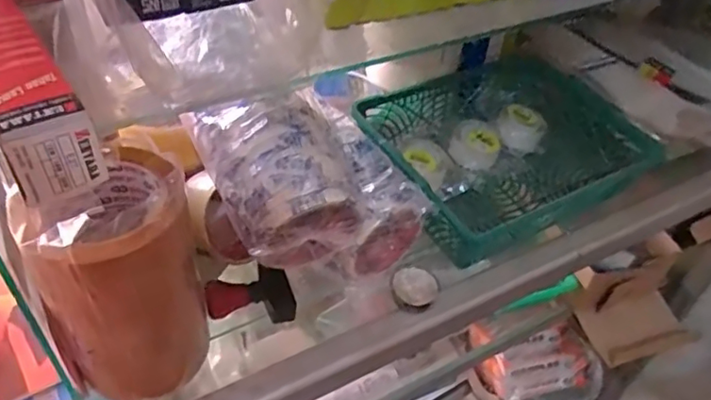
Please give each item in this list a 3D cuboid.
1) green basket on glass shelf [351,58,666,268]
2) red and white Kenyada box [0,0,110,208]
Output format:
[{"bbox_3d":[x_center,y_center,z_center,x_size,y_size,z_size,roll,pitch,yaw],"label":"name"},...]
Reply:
[{"bbox_3d":[0.172,-0.061,0.691,0.336,0.089,0.218,-20,50,-24],"label":"green basket on glass shelf"},{"bbox_3d":[-0.186,-0.067,0.312,0.044,0.042,0.165,-25,52,-28],"label":"red and white Kenyada box"}]

